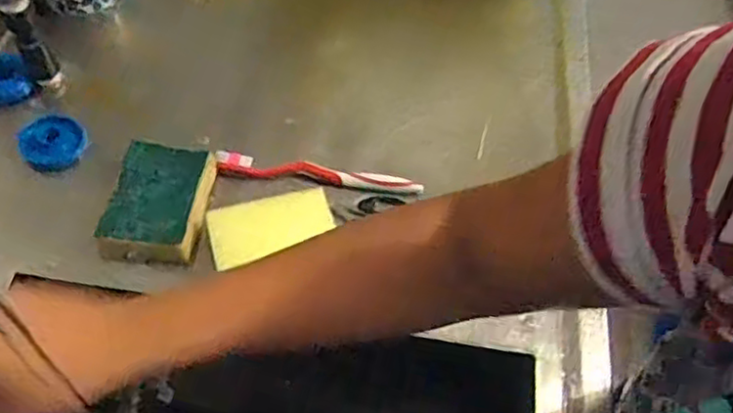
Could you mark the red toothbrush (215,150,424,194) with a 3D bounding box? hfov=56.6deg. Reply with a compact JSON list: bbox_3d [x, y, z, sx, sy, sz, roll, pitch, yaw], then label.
[{"bbox_3d":[-0.042,-0.028,0.610,0.182,0.018,0.020,7,56,1],"label":"red toothbrush"}]

